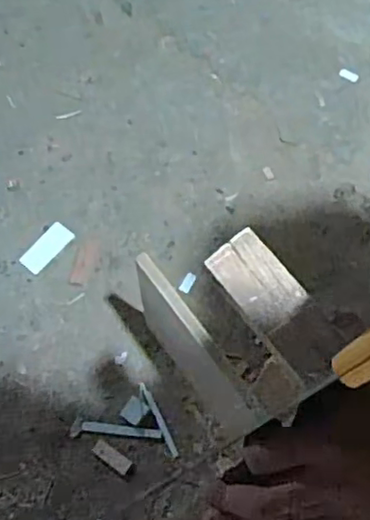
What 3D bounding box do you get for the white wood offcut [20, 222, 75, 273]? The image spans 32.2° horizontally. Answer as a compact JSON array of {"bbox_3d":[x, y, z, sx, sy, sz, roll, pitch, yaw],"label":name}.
[{"bbox_3d":[-0.274,-0.025,1.274,0.052,0.008,0.112,38,73,12],"label":"white wood offcut"}]

